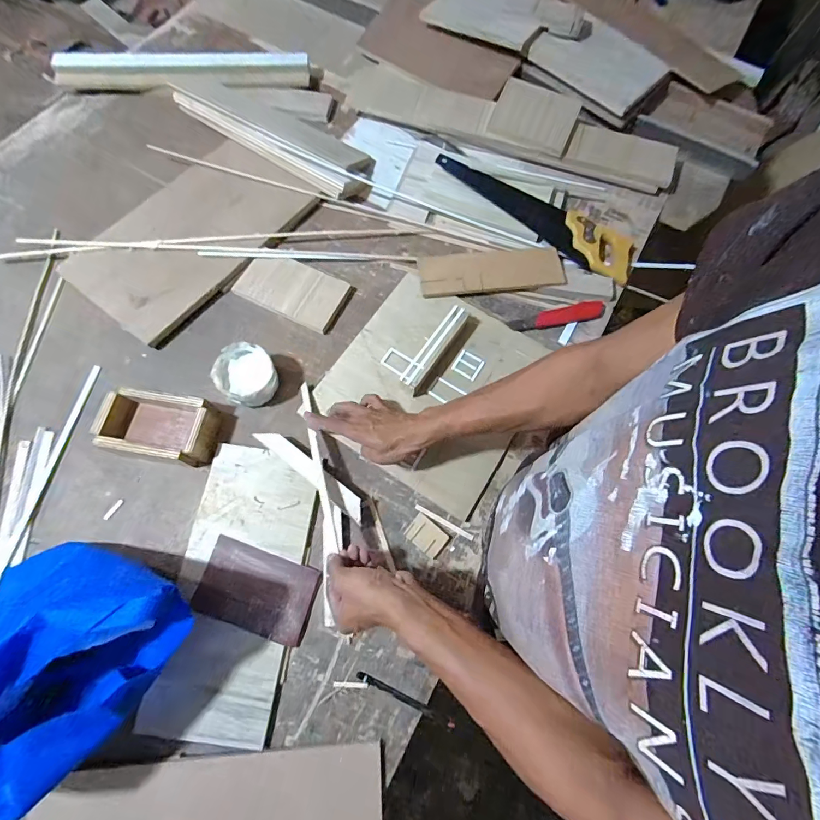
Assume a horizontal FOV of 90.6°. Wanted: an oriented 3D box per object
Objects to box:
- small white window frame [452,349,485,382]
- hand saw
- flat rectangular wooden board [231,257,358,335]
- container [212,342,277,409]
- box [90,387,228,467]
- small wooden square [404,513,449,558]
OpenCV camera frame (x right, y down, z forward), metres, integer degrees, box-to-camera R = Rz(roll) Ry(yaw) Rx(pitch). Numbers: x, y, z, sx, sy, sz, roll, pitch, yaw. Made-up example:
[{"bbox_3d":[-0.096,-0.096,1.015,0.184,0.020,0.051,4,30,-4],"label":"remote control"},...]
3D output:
[{"bbox_3d":[0.098,-0.076,0.683,0.044,0.004,0.042,30,72,8],"label":"small white window frame"},{"bbox_3d":[0.243,-0.383,0.773,0.416,0.035,0.114,31,72,8],"label":"hand saw"},{"bbox_3d":[-0.205,-0.214,0.723,0.187,0.017,0.108,22,71,5],"label":"flat rectangular wooden board"},{"bbox_3d":[-0.255,-0.051,0.642,0.086,0.056,0.093,1,71,-2],"label":"container"},{"bbox_3d":[-0.372,0.026,0.608,0.161,0.050,0.099,8,70,0],"label":"box"},{"bbox_3d":[0.025,0.183,0.595,0.056,0.004,0.041,37,73,10],"label":"small wooden square"}]

